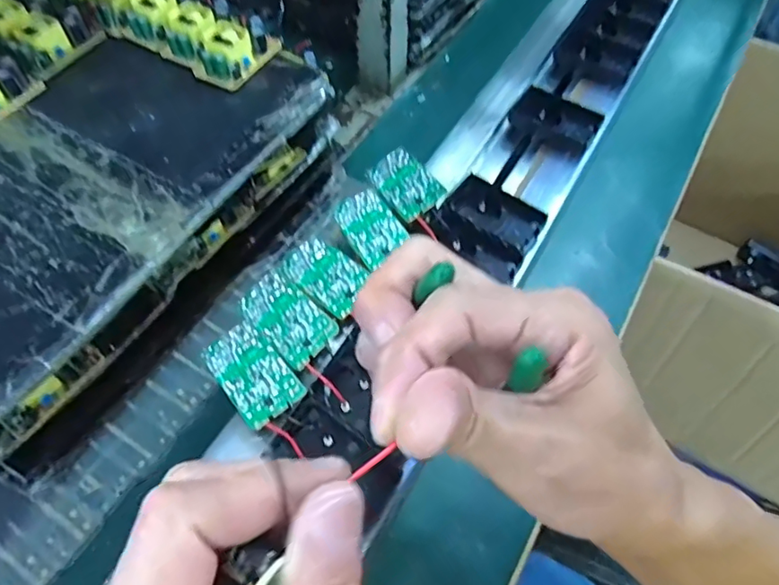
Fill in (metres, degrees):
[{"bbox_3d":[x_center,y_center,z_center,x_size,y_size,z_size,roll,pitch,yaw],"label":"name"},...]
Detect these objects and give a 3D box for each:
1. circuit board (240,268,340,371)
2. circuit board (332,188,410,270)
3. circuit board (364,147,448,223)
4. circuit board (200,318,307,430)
[{"bbox_3d":[-0.064,0.014,0.348,0.037,0.006,0.064,-40,66,-20],"label":"circuit board"},{"bbox_3d":[-0.014,-0.047,0.387,0.038,0.004,0.058,-28,62,-15],"label":"circuit board"},{"bbox_3d":[0.012,-0.081,0.406,0.037,0.004,0.062,-33,58,-5],"label":"circuit board"},{"bbox_3d":[-0.082,0.047,0.330,0.037,0.004,0.064,-36,64,-19],"label":"circuit board"}]

